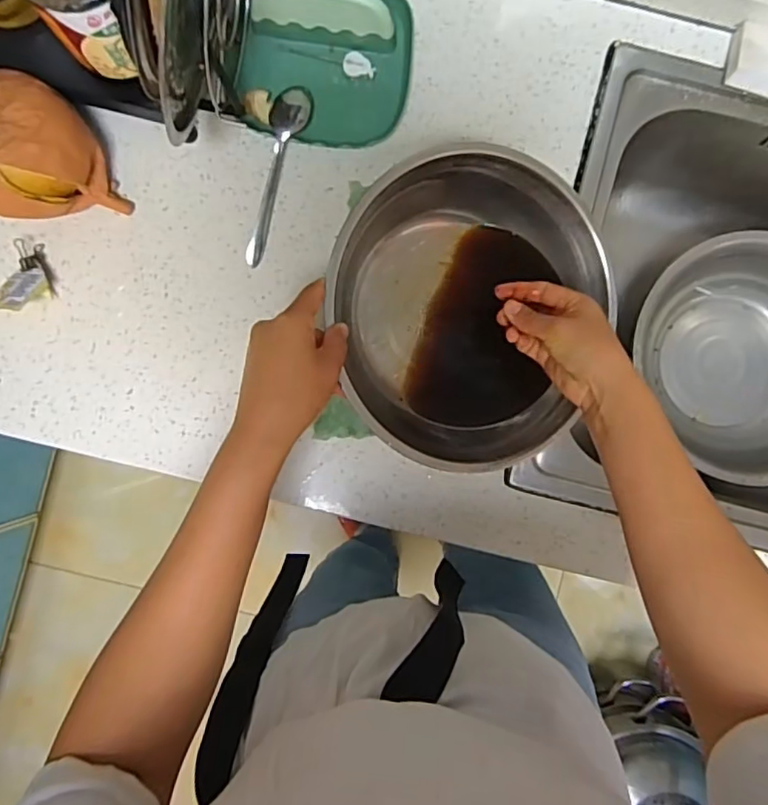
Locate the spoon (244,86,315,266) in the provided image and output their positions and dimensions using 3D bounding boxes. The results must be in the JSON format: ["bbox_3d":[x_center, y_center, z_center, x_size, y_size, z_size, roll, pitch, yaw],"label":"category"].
[{"bbox_3d":[-0.102,-0.212,0.552,0.034,0.023,0.169,15,89,-2],"label":"spoon"}]

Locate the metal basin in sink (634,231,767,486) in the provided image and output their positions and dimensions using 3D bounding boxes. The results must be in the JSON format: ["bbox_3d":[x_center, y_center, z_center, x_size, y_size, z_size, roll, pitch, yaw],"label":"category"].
[{"bbox_3d":[0.426,-0.051,0.710,0.262,0.087,0.279,-27,91,-2],"label":"metal basin in sink"}]

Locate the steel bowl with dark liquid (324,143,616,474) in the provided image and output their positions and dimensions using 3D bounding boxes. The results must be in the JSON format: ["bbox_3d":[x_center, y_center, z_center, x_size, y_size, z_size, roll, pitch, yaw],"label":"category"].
[{"bbox_3d":[0.069,-0.077,0.502,0.243,0.093,0.243,26,92,-17],"label":"steel bowl with dark liquid"}]

